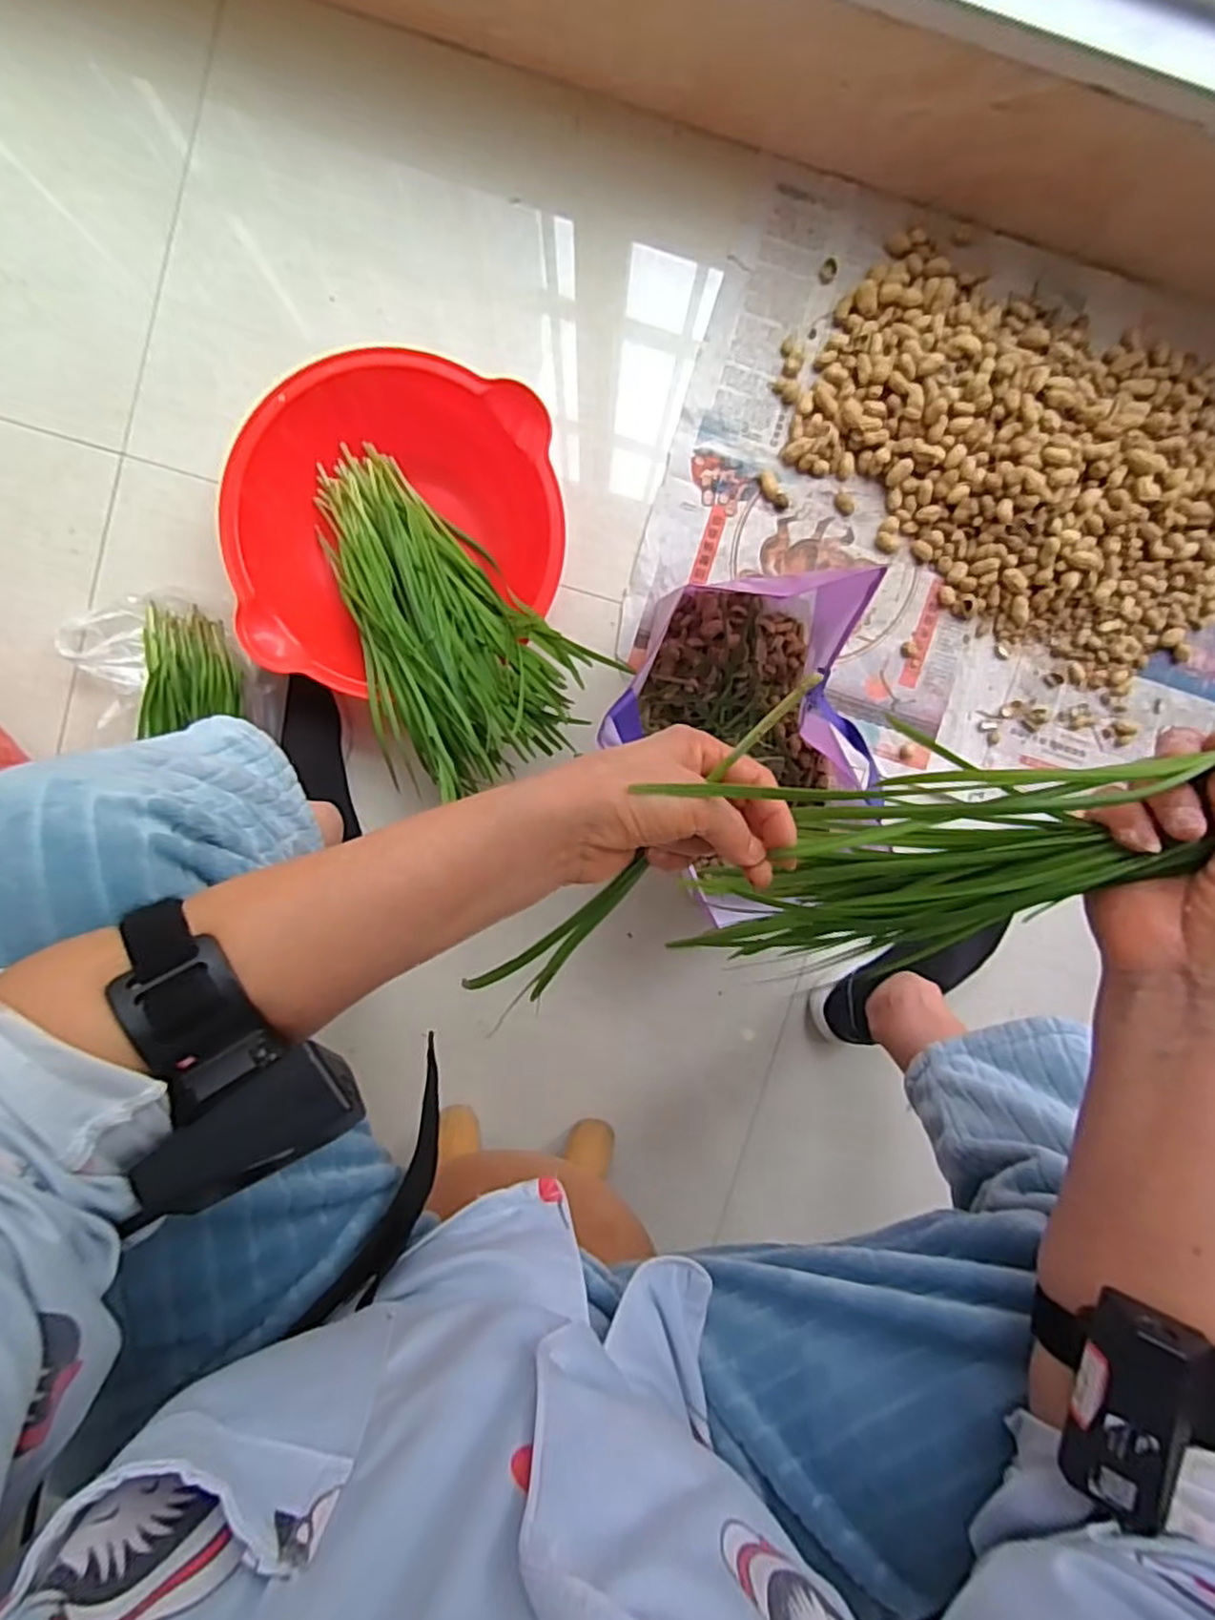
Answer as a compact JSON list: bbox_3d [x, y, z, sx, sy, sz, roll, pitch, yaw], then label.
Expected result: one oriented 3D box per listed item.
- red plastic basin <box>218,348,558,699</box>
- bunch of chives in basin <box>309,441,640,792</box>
[{"bbox_3d":[-0.188,-0.258,0.678,0.284,0.097,0.267,0,95,-2],"label":"red plastic basin"},{"bbox_3d":[-0.162,-0.181,0.662,0.190,0.050,0.338,-33,74,3],"label":"bunch of chives in basin"}]

